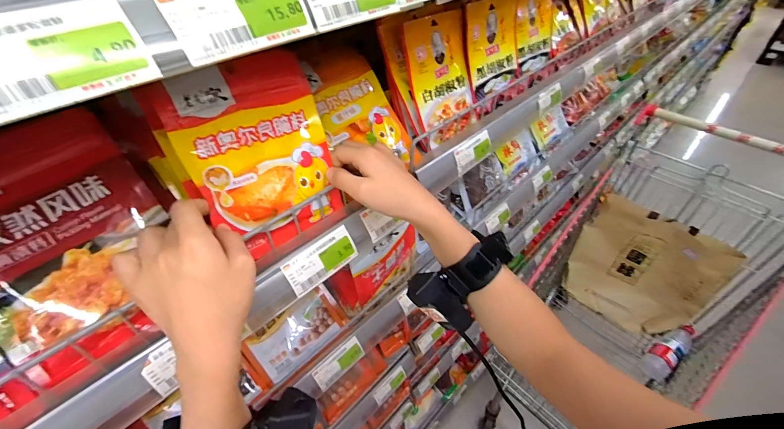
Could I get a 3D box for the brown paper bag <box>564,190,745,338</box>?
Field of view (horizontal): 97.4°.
[{"bbox_3d":[0.763,0.167,1.065,0.358,0.365,0.066,27,34,27],"label":"brown paper bag"}]

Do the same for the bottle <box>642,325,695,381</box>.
[{"bbox_3d":[0.819,0.387,1.006,0.205,0.074,0.067,-29,48,-23],"label":"bottle"}]

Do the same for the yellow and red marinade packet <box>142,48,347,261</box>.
[{"bbox_3d":[-0.112,-0.049,0.311,0.124,0.163,0.011,-33,30,-32],"label":"yellow and red marinade packet"}]

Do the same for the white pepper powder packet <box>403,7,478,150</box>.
[{"bbox_3d":[0.070,-0.182,0.458,0.107,0.149,0.012,-34,29,-29],"label":"white pepper powder packet"}]

